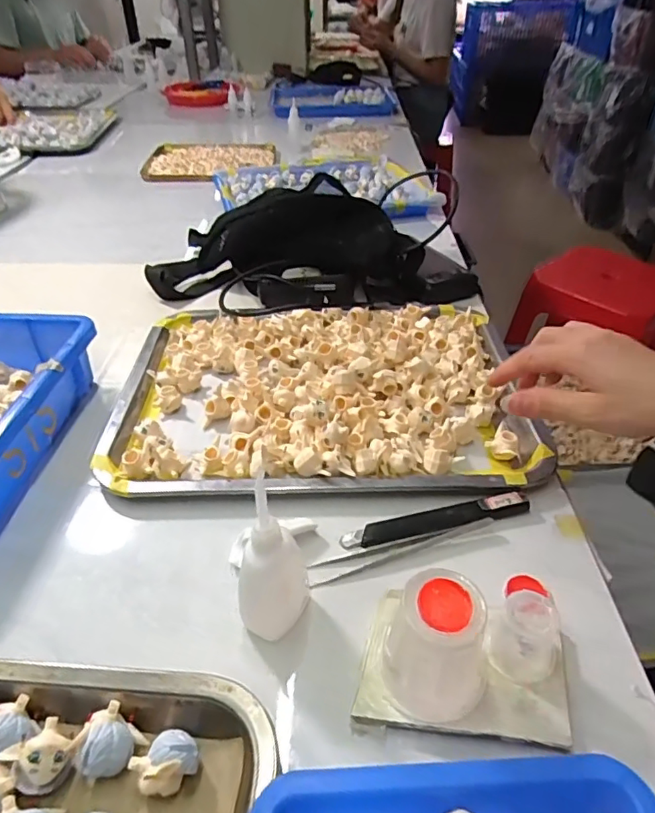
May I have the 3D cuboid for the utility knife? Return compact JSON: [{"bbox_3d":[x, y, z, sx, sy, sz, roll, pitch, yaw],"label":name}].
[{"bbox_3d":[0.075,0.077,0.373,0.131,0.009,0.021,-9,41,-10],"label":"utility knife"}]

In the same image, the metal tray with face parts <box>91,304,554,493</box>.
[{"bbox_3d":[-0.011,-0.025,0.481,0.351,0.032,0.252,0,40,0],"label":"metal tray with face parts"}]

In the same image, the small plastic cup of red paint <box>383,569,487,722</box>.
[{"bbox_3d":[0.056,0.124,0.270,0.049,0.068,0.046,21,44,23],"label":"small plastic cup of red paint"}]

